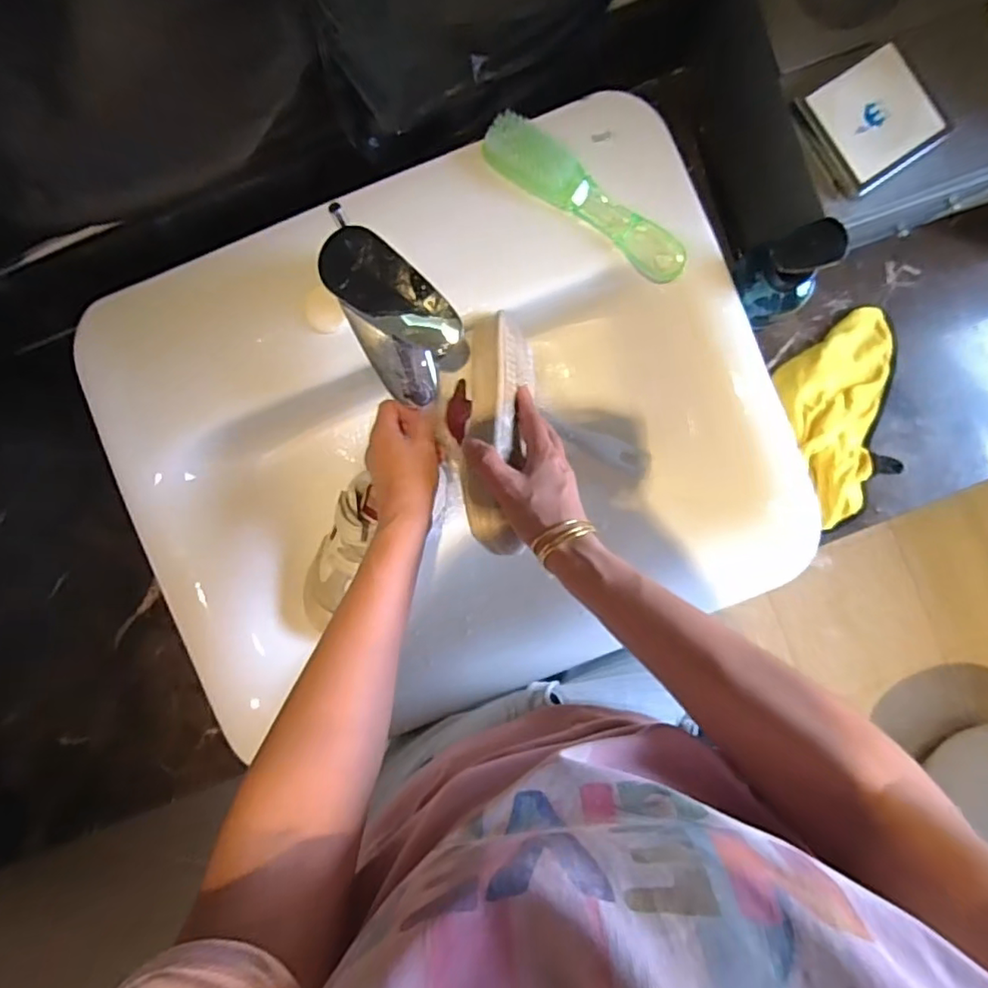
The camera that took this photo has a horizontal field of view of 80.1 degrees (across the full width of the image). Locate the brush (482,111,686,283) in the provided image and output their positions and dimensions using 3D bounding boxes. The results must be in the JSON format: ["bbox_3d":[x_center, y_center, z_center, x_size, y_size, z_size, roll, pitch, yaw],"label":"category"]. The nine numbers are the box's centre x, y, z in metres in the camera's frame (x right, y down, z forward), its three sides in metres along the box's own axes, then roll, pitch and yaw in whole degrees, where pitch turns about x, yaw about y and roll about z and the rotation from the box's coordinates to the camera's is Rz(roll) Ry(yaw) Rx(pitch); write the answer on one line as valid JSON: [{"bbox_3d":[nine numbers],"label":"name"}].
[{"bbox_3d":[0.076,-0.239,0.481,0.190,0.040,0.041,34,92,0],"label":"brush"}]

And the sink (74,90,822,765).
[{"bbox_3d":[-0.048,-0.058,0.546,0.546,0.122,0.428,-20,91,2],"label":"sink"}]

